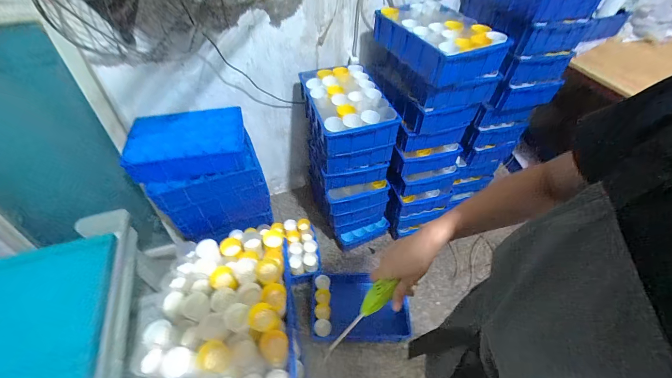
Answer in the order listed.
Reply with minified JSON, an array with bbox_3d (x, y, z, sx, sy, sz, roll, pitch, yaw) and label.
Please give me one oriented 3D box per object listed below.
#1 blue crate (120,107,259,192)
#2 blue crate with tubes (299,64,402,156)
[{"bbox_3d":[-0.550,-0.181,1.116,0.419,0.121,0.289,-13,51,-13],"label":"blue crate"},{"bbox_3d":[0.047,-0.314,1.087,0.293,0.118,0.371,-13,52,-13],"label":"blue crate with tubes"}]

